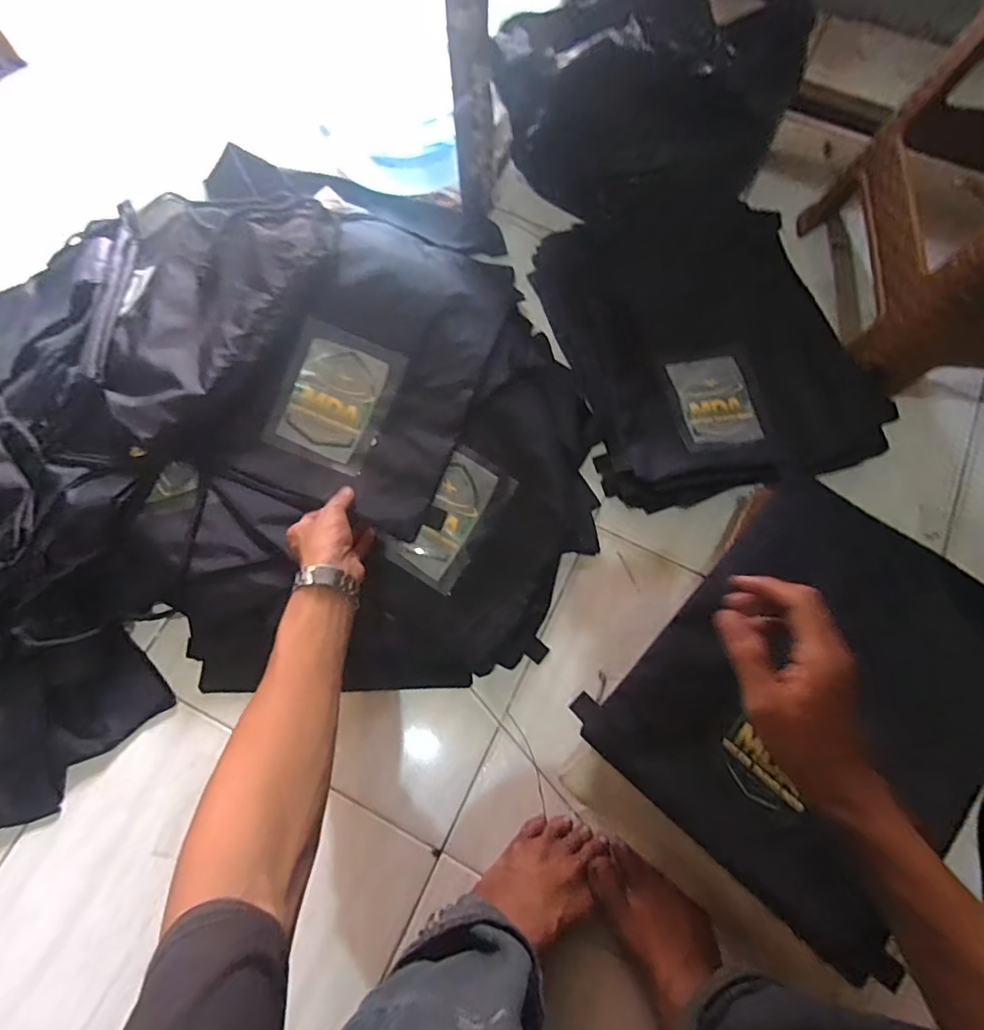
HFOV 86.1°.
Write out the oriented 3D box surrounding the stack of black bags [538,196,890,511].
[{"bbox_3d":[0.266,-0.237,0.686,0.336,0.078,0.428,-13,75,-5],"label":"stack of black bags"}]

